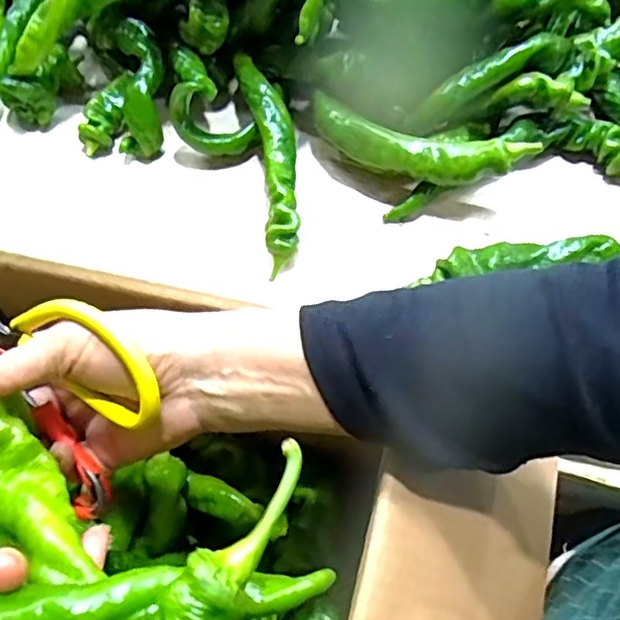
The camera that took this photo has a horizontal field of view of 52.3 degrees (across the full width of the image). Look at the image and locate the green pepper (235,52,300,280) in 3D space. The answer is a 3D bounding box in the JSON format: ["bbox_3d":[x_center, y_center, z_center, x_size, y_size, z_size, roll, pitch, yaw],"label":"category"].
[{"bbox_3d":[-0.032,-0.135,0.554,0.037,0.057,0.203,-9,60,-4],"label":"green pepper"}]

